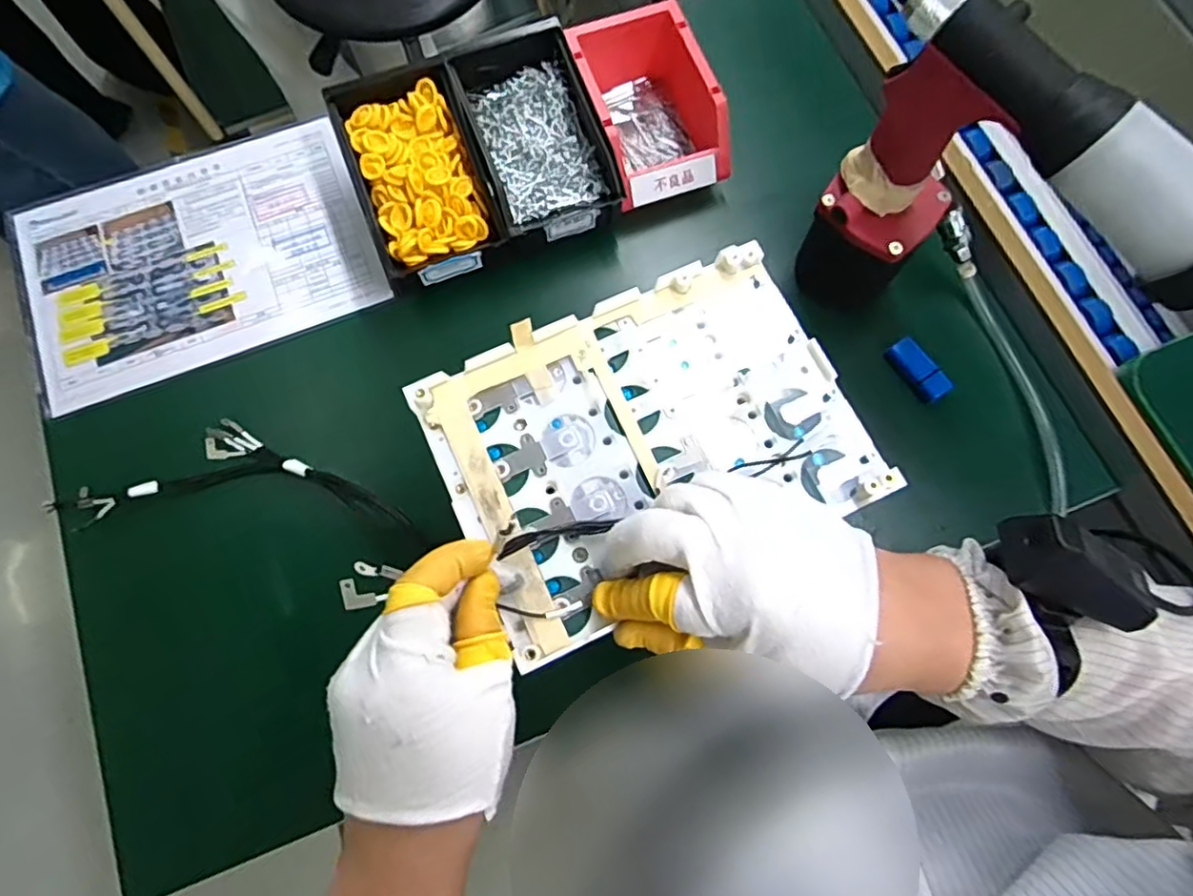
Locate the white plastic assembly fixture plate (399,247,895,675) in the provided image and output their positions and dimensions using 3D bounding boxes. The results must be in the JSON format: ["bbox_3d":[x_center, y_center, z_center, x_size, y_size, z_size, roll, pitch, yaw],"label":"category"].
[{"bbox_3d":[0.030,-0.006,0.373,0.230,0.015,0.173,-24,75,-6],"label":"white plastic assembly fixture plate"}]

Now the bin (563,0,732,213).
[{"bbox_3d":[0.047,-0.298,0.578,0.106,0.074,0.150,-18,75,-4],"label":"bin"}]

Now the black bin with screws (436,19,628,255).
[{"bbox_3d":[-0.056,-0.278,0.557,0.104,0.060,0.194,-20,75,-5],"label":"black bin with screws"}]

